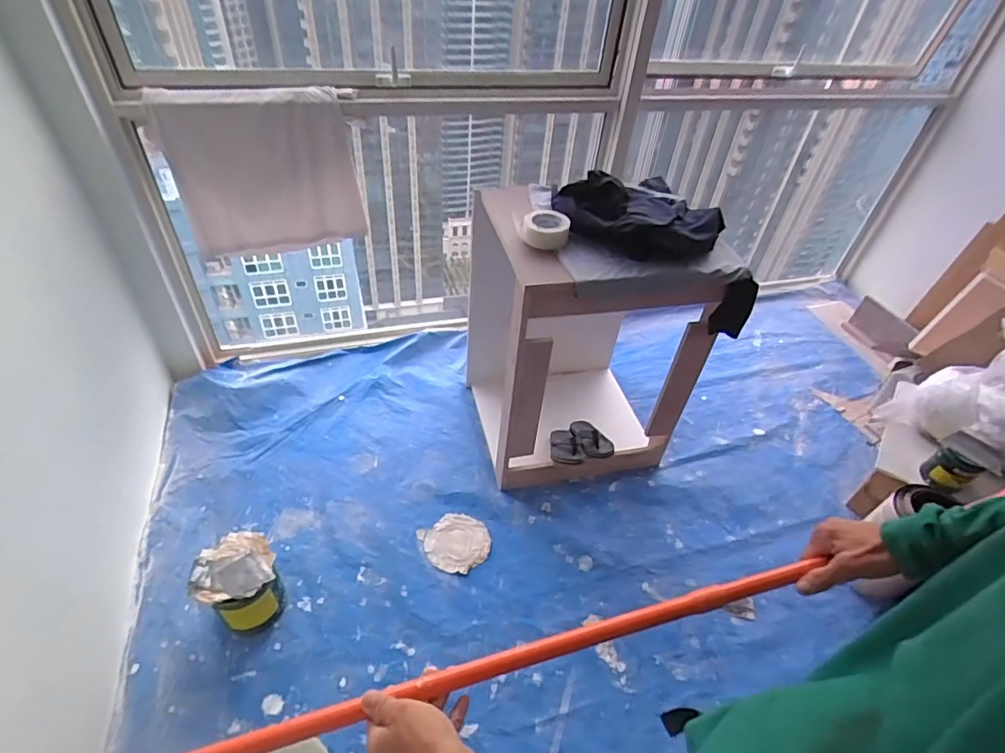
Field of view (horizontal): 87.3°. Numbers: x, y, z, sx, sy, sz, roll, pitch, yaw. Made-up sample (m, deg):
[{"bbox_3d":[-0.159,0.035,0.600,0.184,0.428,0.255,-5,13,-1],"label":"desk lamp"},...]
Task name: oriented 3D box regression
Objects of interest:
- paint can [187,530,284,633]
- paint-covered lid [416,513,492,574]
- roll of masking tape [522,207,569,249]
[{"bbox_3d":[-0.625,0.502,1.271,0.170,0.223,0.171,3,44,-3],"label":"paint can"},{"bbox_3d":[-0.130,0.475,1.518,0.180,0.013,0.185,3,44,-3],"label":"paint-covered lid"},{"bbox_3d":[0.101,-0.355,1.263,0.112,0.057,0.114,4,43,-1],"label":"roll of masking tape"}]

